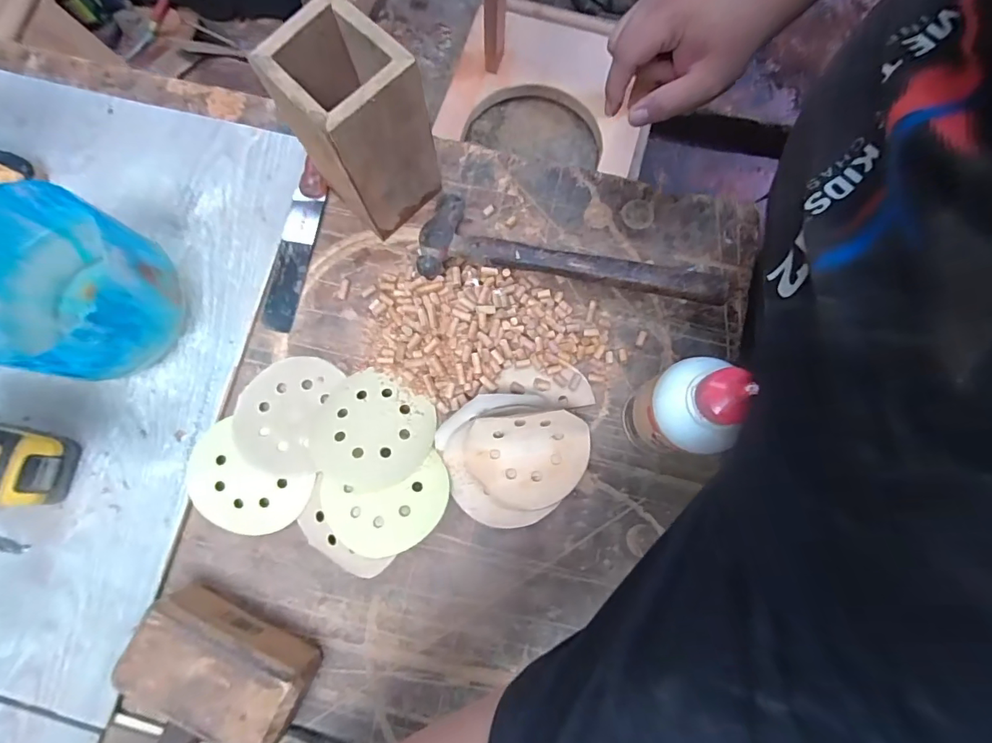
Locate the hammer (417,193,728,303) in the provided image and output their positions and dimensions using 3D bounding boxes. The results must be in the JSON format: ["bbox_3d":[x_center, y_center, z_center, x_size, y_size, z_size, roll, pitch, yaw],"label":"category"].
[{"bbox_3d":[0.073,-0.123,0.482,0.299,0.057,0.094,7,79,0],"label":"hammer"}]

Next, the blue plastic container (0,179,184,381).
[{"bbox_3d":[-0.387,-0.072,0.435,0.156,0.120,0.142,20,79,3],"label":"blue plastic container"}]

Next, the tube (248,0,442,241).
[{"bbox_3d":[-0.119,-0.214,0.435,0.090,0.179,0.092,39,81,6],"label":"tube"}]

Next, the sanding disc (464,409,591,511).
[{"bbox_3d":[0.032,0.086,0.460,0.118,0.026,0.087,-6,79,-2],"label":"sanding disc"}]

